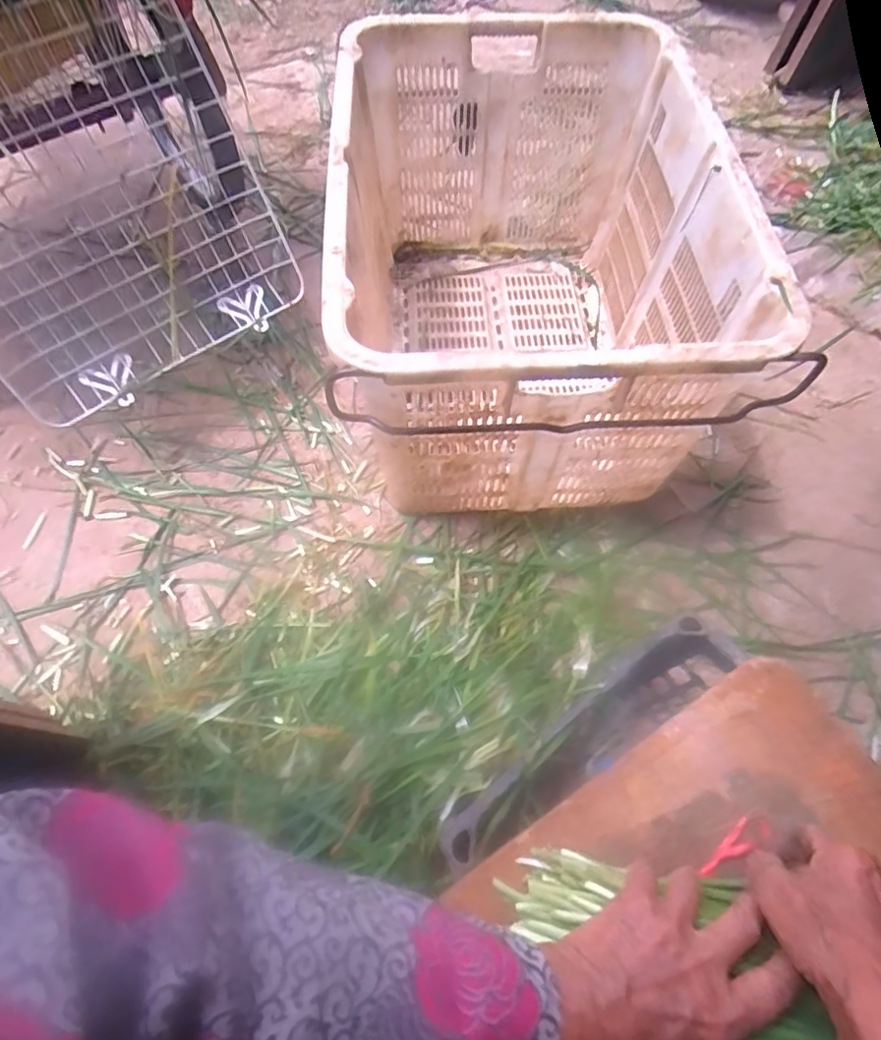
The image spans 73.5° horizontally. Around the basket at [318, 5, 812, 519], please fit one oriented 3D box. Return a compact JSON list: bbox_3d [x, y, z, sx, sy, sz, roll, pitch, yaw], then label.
[{"bbox_3d":[0.104,-0.367,0.869,0.465,0.380,0.689,-2,63,-3],"label":"basket"}]

